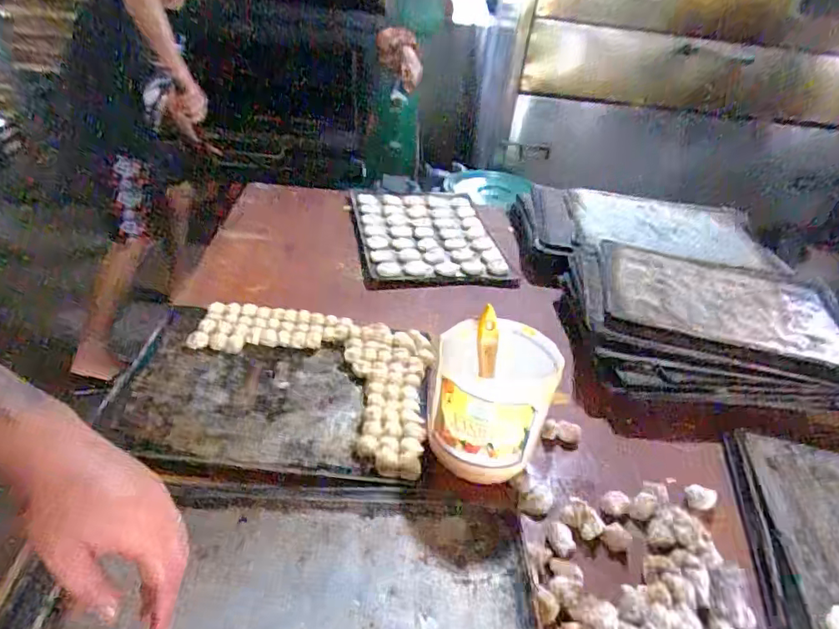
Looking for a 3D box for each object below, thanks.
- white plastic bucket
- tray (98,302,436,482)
[{"bbox_3d":[0.095,0.115,0.718,0.147,0.160,0.156,5,35,-3],"label":"white plastic bucket"},{"bbox_3d":[-0.219,0.109,0.848,0.464,0.052,0.351,7,37,2],"label":"tray"}]

